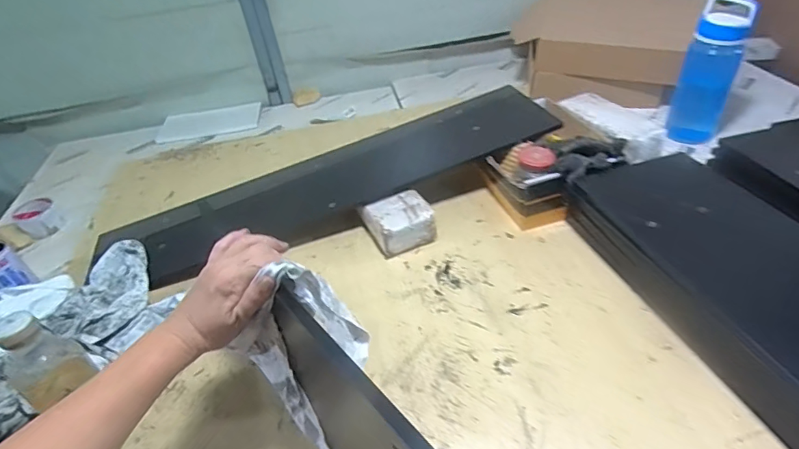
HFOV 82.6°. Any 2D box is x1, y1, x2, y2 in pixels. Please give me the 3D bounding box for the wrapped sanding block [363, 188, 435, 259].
[{"bbox_3d":[0.001,-0.005,0.854,0.117,0.067,0.116,-19,40,-13],"label":"wrapped sanding block"}]

